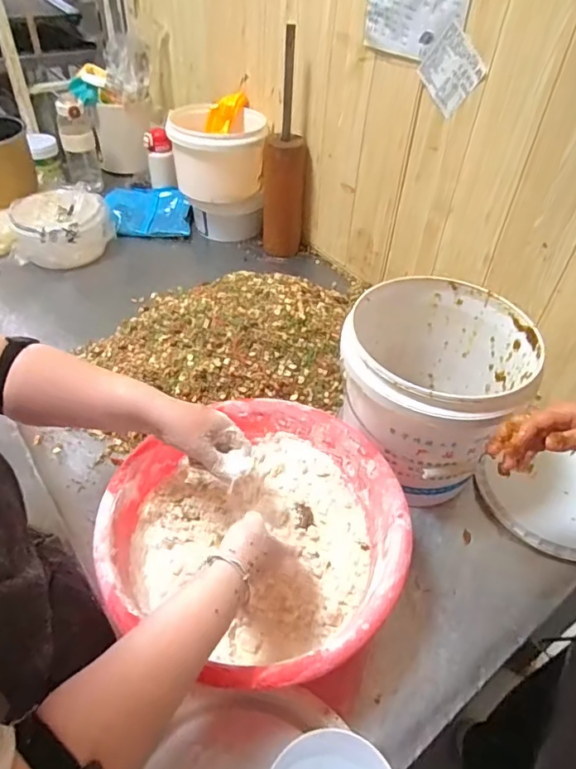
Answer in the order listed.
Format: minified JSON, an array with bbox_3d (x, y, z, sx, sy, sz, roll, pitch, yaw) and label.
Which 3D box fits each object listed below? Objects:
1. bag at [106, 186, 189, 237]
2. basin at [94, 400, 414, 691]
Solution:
[{"bbox_3d":[-0.359,-0.453,1.335,0.196,0.082,0.154,-9,45,-11],"label":"bag"},{"bbox_3d":[-0.040,0.194,0.652,0.356,0.158,0.359,1,44,-1],"label":"basin"}]

